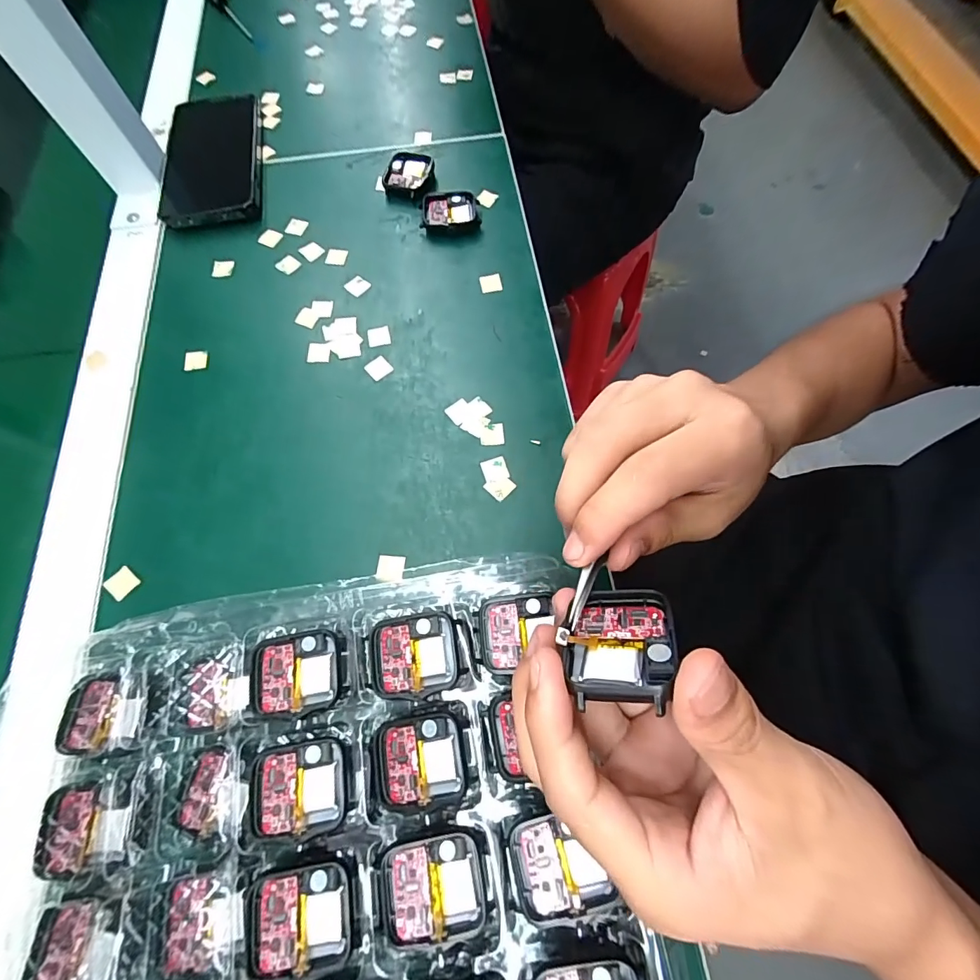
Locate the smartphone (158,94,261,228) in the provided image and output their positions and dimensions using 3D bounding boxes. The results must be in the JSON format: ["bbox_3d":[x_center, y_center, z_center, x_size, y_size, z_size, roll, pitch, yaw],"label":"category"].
[{"bbox_3d":[-0.244,-0.285,0.387,0.085,0.016,0.152,-13,69,-3],"label":"smartphone"}]

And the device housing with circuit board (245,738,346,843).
[{"bbox_3d":[-0.089,0.137,0.204,0.042,0.007,0.037,-8,68,0],"label":"device housing with circuit board"}]

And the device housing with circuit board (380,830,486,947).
[{"bbox_3d":[-0.026,0.170,0.191,0.043,0.004,0.036,-10,68,-1],"label":"device housing with circuit board"}]

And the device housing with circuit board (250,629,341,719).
[{"bbox_3d":[-0.097,0.091,0.221,0.042,0.005,0.037,-6,68,0],"label":"device housing with circuit board"}]

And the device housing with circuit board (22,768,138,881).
[{"bbox_3d":[-0.189,0.155,0.206,0.045,0.006,0.036,-15,69,-3],"label":"device housing with circuit board"}]

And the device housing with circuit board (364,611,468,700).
[{"bbox_3d":[-0.038,0.081,0.219,0.045,0.005,0.038,-8,68,-1],"label":"device housing with circuit board"}]

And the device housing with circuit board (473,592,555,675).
[{"bbox_3d":[0.013,0.071,0.222,0.039,0.007,0.036,-4,68,1],"label":"device housing with circuit board"}]

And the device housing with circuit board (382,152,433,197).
[{"bbox_3d":[-0.069,-0.265,0.376,0.037,0.012,0.042,12,70,7],"label":"device housing with circuit board"}]

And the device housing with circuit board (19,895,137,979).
[{"bbox_3d":[-0.177,0.197,0.190,0.044,0.006,0.036,-3,68,1],"label":"device housing with circuit board"}]

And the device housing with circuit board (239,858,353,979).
[{"bbox_3d":[-0.082,0.181,0.188,0.046,0.007,0.036,-7,68,0],"label":"device housing with circuit board"}]

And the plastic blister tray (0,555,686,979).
[{"bbox_3d":[-0.076,0.177,0.196,0.275,0.029,0.264,-14,69,-3],"label":"plastic blister tray"}]

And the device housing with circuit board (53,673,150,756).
[{"bbox_3d":[-0.192,0.111,0.221,0.044,0.004,0.035,-2,68,2],"label":"device housing with circuit board"}]

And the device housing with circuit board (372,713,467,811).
[{"bbox_3d":[-0.034,0.126,0.207,0.043,0.007,0.036,-9,68,-1],"label":"device housing with circuit board"}]

